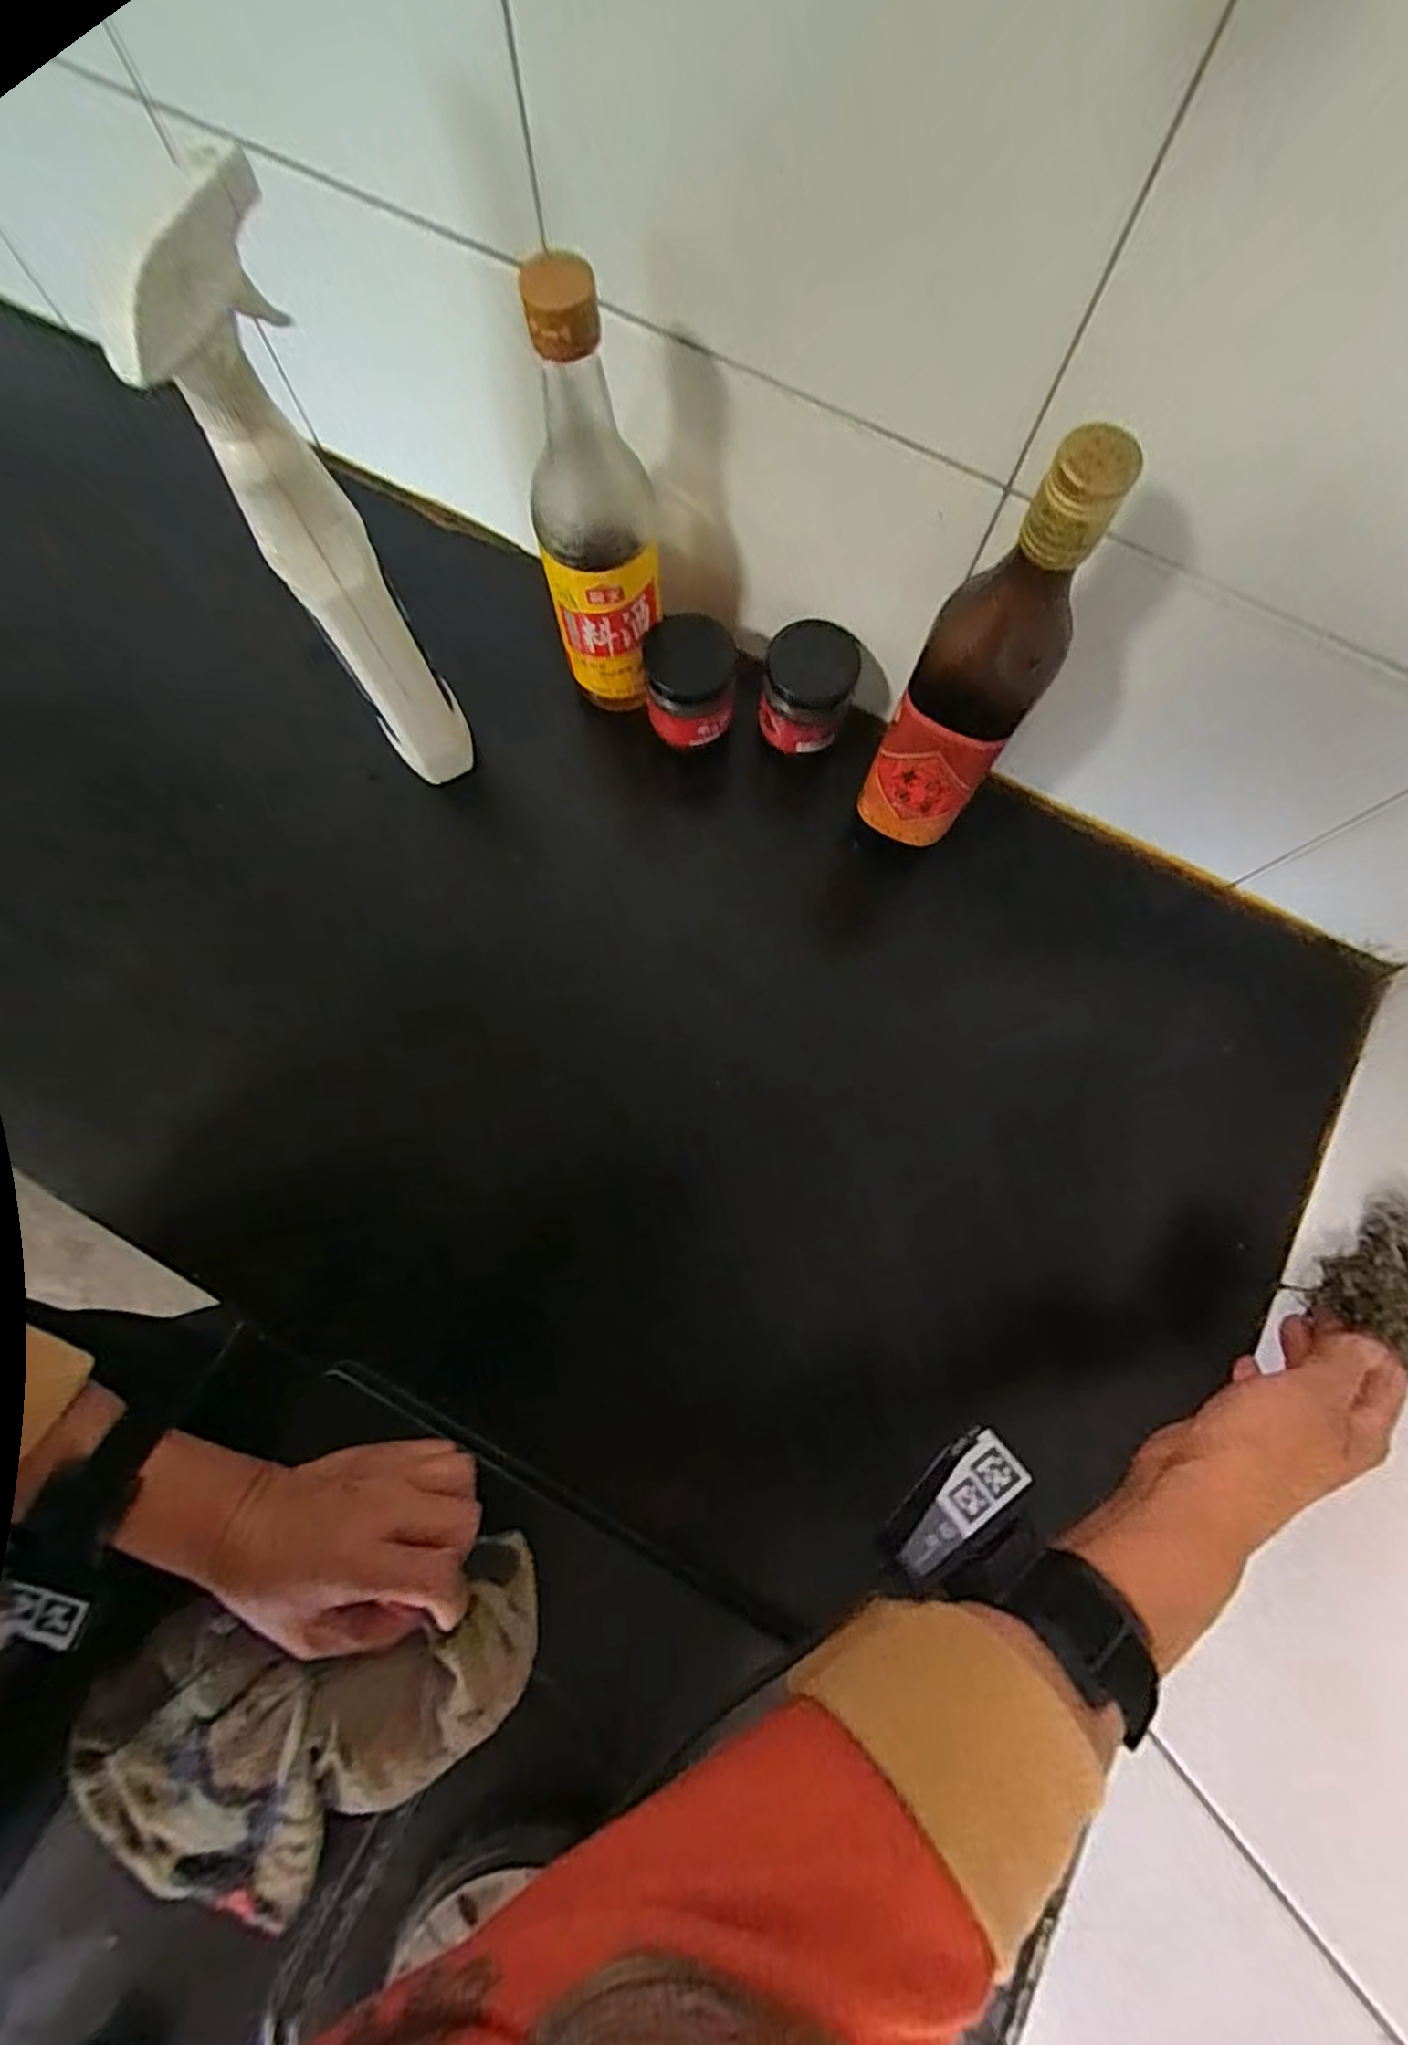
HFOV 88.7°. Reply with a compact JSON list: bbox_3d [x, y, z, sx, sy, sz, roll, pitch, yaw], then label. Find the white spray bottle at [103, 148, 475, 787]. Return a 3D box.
[{"bbox_3d":[-0.189,-0.238,0.378,0.064,0.285,0.076,-22,80,-5],"label":"white spray bottle"}]

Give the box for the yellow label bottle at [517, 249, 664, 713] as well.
[{"bbox_3d":[-0.060,-0.274,0.405,0.066,0.236,0.059,-2,79,-1],"label":"yellow label bottle"}]

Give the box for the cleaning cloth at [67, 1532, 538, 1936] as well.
[{"bbox_3d":[-0.201,0.356,0.359,0.232,0.055,0.127,-17,79,-1],"label":"cleaning cloth"}]

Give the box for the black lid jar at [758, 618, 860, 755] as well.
[{"bbox_3d":[0.069,-0.222,0.481,0.058,0.061,0.054,0,79,-1],"label":"black lid jar"}]

